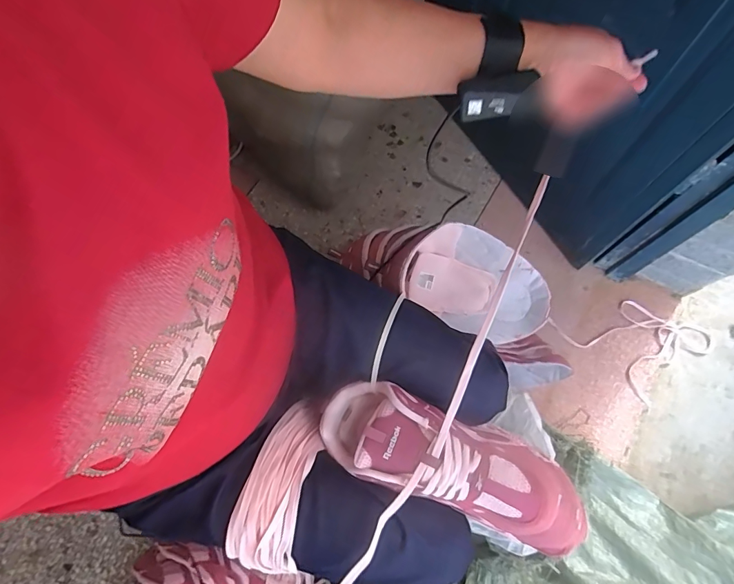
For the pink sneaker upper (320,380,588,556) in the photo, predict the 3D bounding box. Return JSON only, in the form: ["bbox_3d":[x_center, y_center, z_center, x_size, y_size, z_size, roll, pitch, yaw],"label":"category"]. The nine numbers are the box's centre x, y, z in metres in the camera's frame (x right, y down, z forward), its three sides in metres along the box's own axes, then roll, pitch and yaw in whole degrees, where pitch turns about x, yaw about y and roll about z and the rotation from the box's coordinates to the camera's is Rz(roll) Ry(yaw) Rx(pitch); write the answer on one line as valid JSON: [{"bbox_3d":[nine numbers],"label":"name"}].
[{"bbox_3d":[0.105,0.195,0.465,0.318,0.100,0.091,24,72,1],"label":"pink sneaker upper"}]

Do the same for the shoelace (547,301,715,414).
[{"bbox_3d":[0.591,0.093,0.947,0.267,0.064,0.235,-33,73,-11],"label":"shoelace"}]

